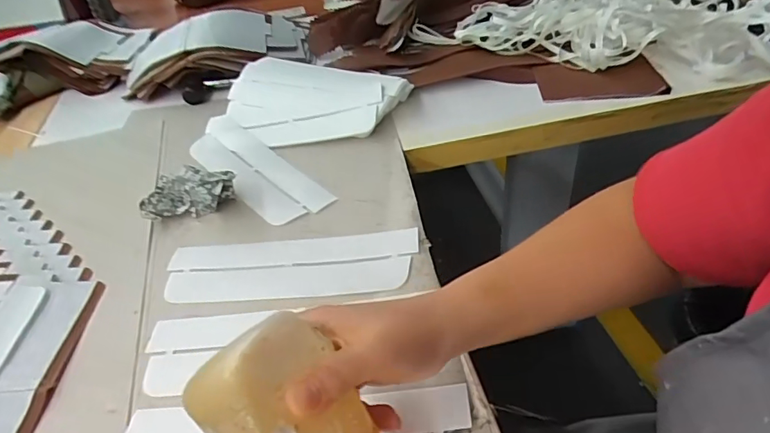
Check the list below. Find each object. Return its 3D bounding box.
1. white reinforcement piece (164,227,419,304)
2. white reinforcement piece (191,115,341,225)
[{"bbox_3d":[-0.085,0.045,0.440,0.222,0.008,0.070,-5,44,6],"label":"white reinforcement piece"},{"bbox_3d":[-0.154,-0.058,0.558,0.069,0.013,0.234,-32,46,-27],"label":"white reinforcement piece"}]

